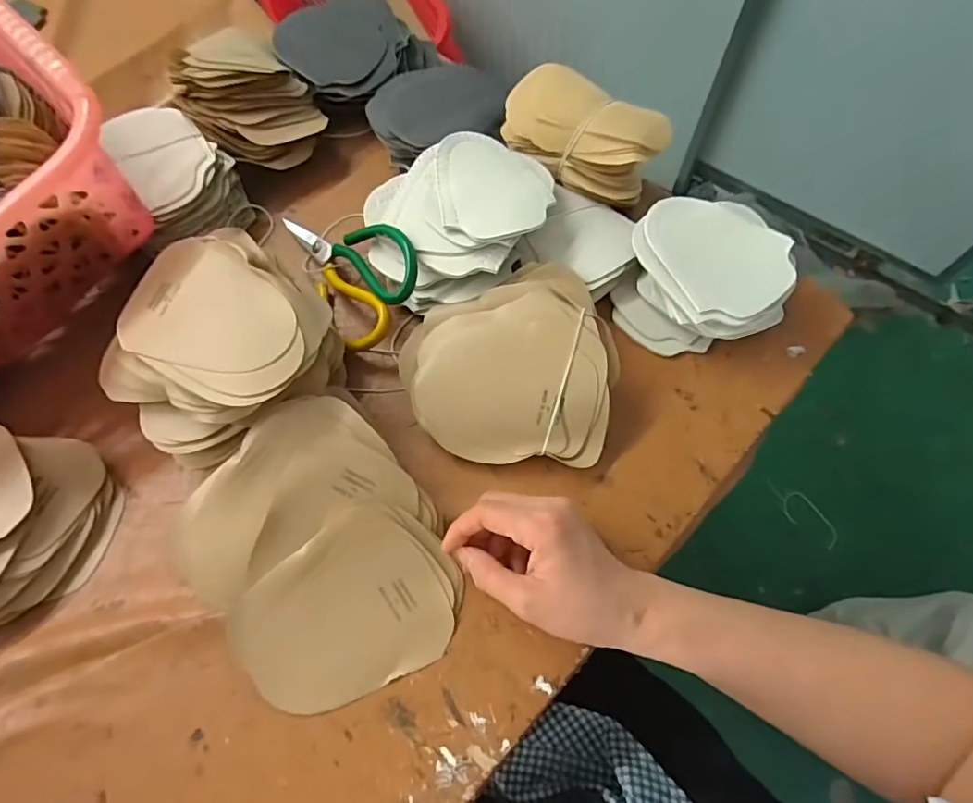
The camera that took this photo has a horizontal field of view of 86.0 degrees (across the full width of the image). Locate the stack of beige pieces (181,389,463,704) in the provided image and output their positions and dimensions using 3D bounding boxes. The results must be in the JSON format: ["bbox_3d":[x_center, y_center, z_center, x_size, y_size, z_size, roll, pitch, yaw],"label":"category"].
[{"bbox_3d":[-0.112,0.107,0.362,0.155,0.019,0.193,-37,91,-12],"label":"stack of beige pieces"}]

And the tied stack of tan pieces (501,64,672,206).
[{"bbox_3d":[0.087,-0.247,0.481,0.141,0.069,0.070,37,71,16],"label":"tied stack of tan pieces"}]

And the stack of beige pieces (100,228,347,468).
[{"bbox_3d":[-0.204,-0.038,0.393,0.167,0.082,0.144,-25,67,-11],"label":"stack of beige pieces"}]

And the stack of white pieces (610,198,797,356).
[{"bbox_3d":[0.184,-0.106,0.447,0.131,0.064,0.123,12,66,6],"label":"stack of white pieces"}]

